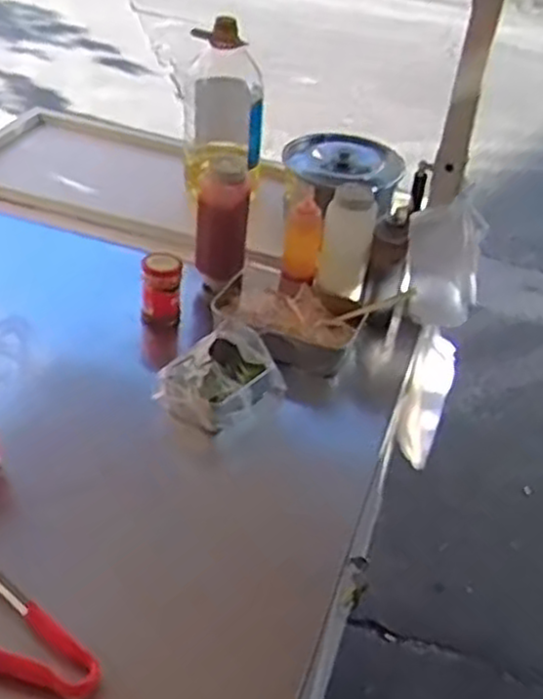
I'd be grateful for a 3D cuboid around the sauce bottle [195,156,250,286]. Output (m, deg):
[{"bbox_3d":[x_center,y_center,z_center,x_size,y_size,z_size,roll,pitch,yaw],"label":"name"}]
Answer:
[{"bbox_3d":[-0.081,-0.209,1.257,0.079,0.191,0.095,2,34,-7],"label":"sauce bottle"}]

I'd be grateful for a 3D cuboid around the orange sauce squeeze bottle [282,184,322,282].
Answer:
[{"bbox_3d":[0.050,-0.188,1.239,0.055,0.148,0.068,5,34,-3],"label":"orange sauce squeeze bottle"}]

